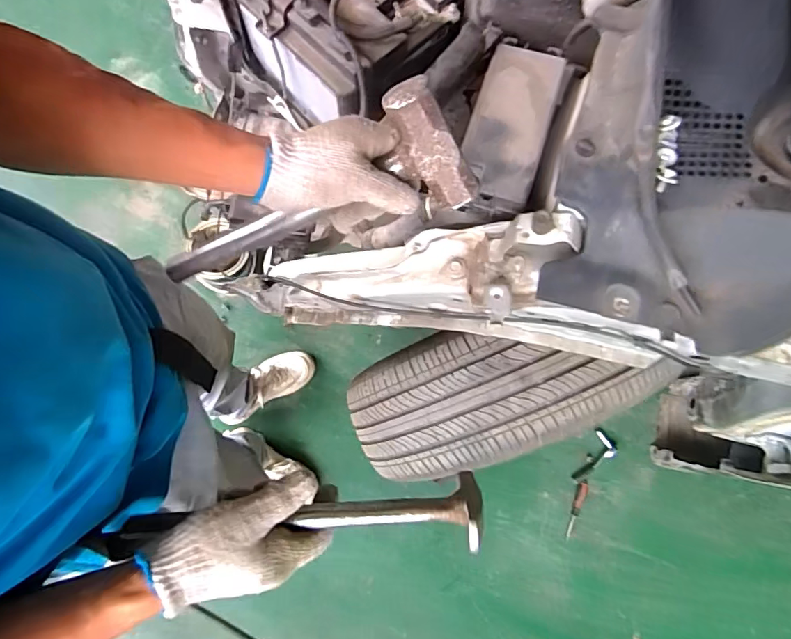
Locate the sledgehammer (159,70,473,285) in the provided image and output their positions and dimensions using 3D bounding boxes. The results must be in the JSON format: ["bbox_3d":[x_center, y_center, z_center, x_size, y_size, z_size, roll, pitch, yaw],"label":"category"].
[{"bbox_3d":[-0.093,-0.124,0.457,0.313,0.108,0.045,-11,39,17],"label":"sledgehammer"}]

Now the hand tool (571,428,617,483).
[{"bbox_3d":[0.505,0.353,1.296,0.143,0.019,0.078,-32,80,-8],"label":"hand tool"}]

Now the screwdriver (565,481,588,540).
[{"bbox_3d":[0.462,0.486,1.269,0.025,0.018,0.152,20,77,3],"label":"screwdriver"}]

